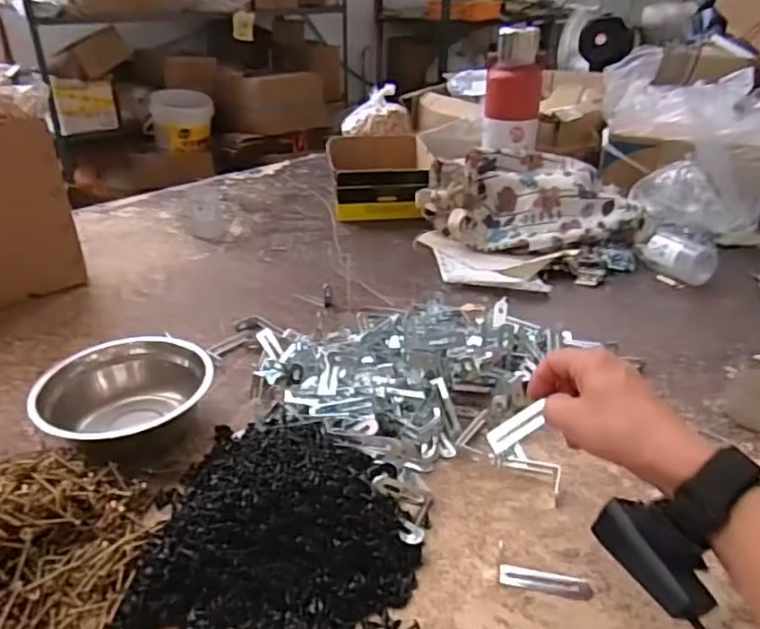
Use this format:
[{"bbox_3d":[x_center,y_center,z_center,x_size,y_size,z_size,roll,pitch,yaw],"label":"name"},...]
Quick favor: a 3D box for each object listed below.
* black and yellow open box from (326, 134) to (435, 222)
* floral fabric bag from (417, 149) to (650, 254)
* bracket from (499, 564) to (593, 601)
[{"bbox_3d":[0.003,-0.268,1.165,0.190,0.080,0.294,-3,29,-7],"label":"black and yellow open box"},{"bbox_3d":[0.233,-0.180,0.964,0.339,0.110,0.167,7,30,11],"label":"floral fabric bag"},{"bbox_3d":[0.118,0.191,0.435,0.063,0.004,0.019,7,30,11],"label":"bracket"}]

